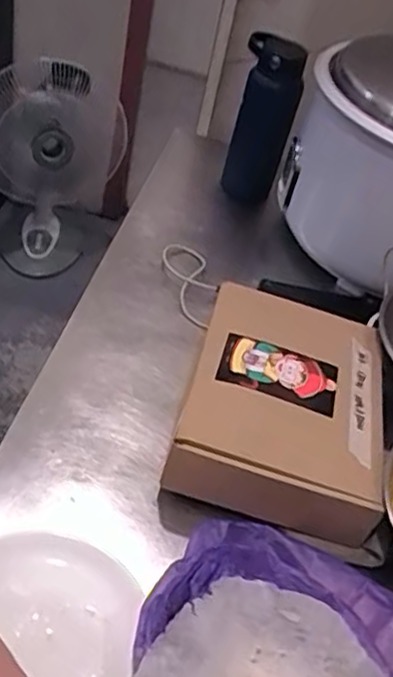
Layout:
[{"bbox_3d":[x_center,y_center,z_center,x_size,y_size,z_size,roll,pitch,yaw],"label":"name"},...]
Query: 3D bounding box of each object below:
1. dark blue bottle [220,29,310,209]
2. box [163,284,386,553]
[{"bbox_3d":[0.100,-0.330,1.010,0.090,0.248,0.086,13,43,-3],"label":"dark blue bottle"},{"bbox_3d":[0.097,0.058,0.712,0.197,0.082,0.260,16,43,1],"label":"box"}]

